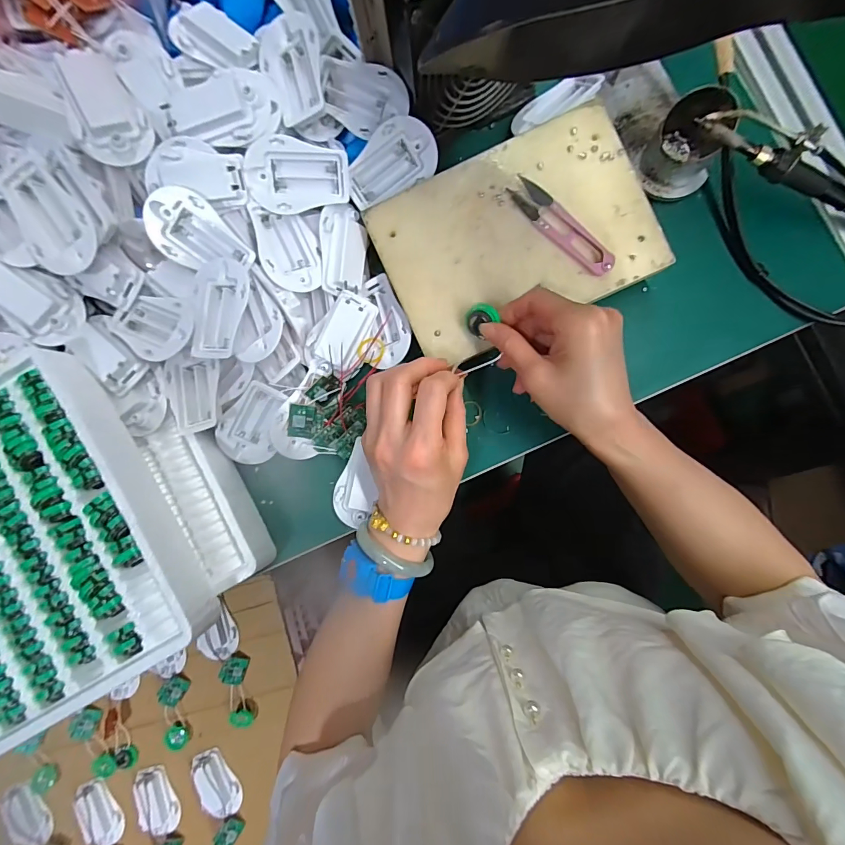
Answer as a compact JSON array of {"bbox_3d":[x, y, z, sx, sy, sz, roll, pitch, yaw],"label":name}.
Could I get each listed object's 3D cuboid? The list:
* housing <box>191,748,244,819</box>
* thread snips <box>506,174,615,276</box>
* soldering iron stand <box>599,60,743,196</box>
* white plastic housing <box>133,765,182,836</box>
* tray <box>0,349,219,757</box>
[{"bbox_3d":[-0.254,0.446,0.493,0.039,0.017,0.079,-30,85,2],"label":"housing"},{"bbox_3d":[0.111,-0.156,0.317,0.022,0.008,0.101,-45,85,0],"label":"thread snips"},{"bbox_3d":[0.207,-0.258,0.335,0.064,0.047,0.121,-27,85,2],"label":"soldering iron stand"},{"bbox_3d":[-0.331,0.474,0.498,0.036,0.021,0.077,-26,85,2],"label":"white plastic housing"},{"bbox_3d":[-0.371,0.135,0.314,0.363,0.051,0.249,-30,85,1],"label":"tray"}]

